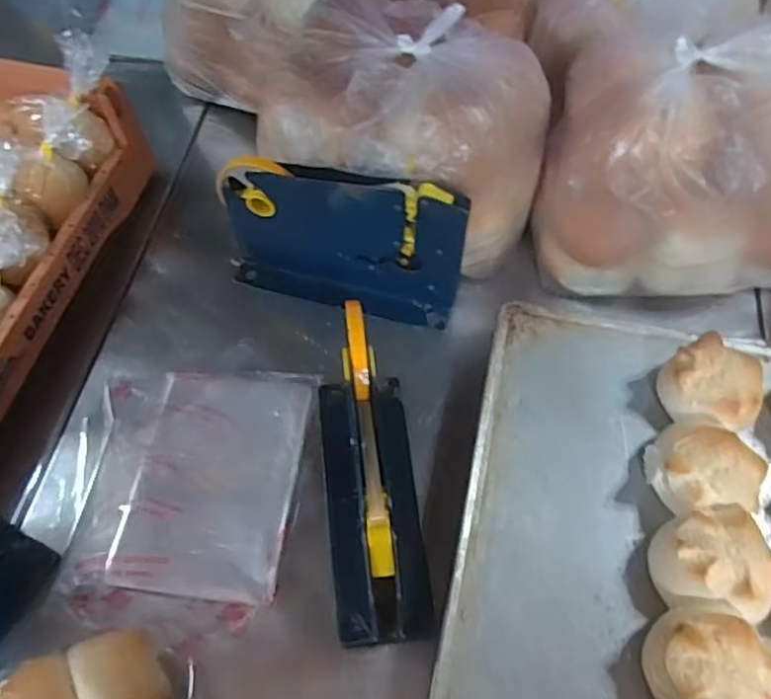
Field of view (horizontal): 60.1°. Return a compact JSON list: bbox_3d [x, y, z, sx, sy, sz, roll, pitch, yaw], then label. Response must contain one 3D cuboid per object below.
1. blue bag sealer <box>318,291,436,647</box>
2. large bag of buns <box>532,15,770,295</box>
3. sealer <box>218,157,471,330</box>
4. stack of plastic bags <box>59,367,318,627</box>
[{"bbox_3d":[-0.010,0.089,0.485,0.073,0.147,0.212,-6,60,-4],"label":"blue bag sealer"},{"bbox_3d":[0.270,-0.164,0.592,0.240,0.176,0.165,0,60,0],"label":"large bag of buns"},{"bbox_3d":[-0.041,-0.095,0.602,0.219,0.146,0.043,12,60,7],"label":"sealer"},{"bbox_3d":[-0.154,0.107,0.544,0.165,0.020,0.208,4,60,2],"label":"stack of plastic bags"}]

